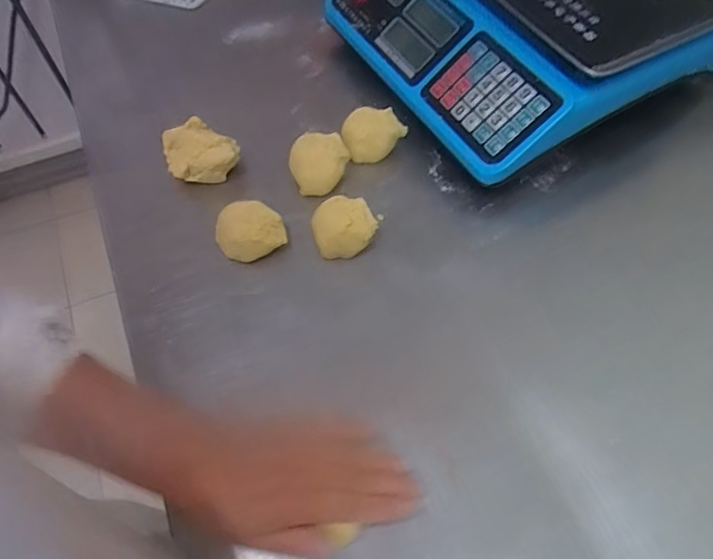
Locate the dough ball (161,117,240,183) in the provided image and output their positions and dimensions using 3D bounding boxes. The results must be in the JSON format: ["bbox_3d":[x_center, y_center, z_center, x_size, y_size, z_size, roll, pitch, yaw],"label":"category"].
[{"bbox_3d":[-0.160,-0.126,0.543,0.061,0.048,0.062,-1,60,1],"label":"dough ball"}]

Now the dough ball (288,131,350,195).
[{"bbox_3d":[-0.037,-0.116,0.533,0.057,0.040,0.050,-6,60,-2],"label":"dough ball"}]

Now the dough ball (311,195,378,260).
[{"bbox_3d":[-0.012,-0.048,0.499,0.056,0.042,0.044,-13,61,-6],"label":"dough ball"}]

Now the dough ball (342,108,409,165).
[{"bbox_3d":[0.019,-0.150,0.557,0.068,0.040,0.047,-7,60,-3],"label":"dough ball"}]

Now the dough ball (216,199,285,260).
[{"bbox_3d":[-0.100,-0.047,0.500,0.062,0.041,0.051,-19,61,-9],"label":"dough ball"}]

